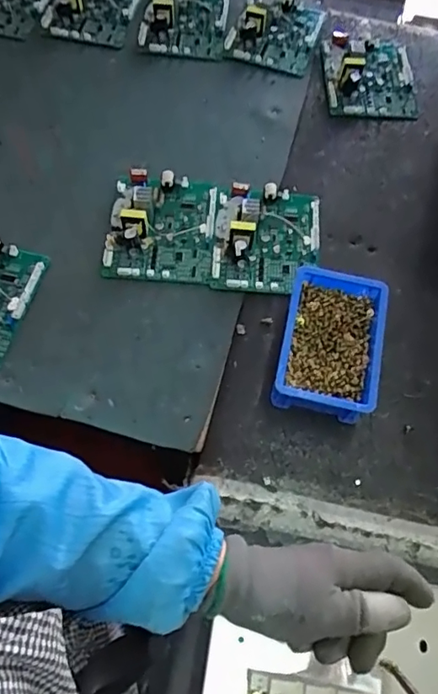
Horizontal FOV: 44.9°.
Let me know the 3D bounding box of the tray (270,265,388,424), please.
[{"bbox_3d":[0.115,-0.001,0.561,0.100,0.058,0.145,13,64,5],"label":"tray"}]

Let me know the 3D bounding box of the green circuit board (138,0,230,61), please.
[{"bbox_3d":[-0.048,-0.473,0.755,0.127,0.033,0.145,5,63,1],"label":"green circuit board"}]

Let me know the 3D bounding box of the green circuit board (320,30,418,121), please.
[{"bbox_3d":[0.217,-0.396,0.762,0.133,0.026,0.156,2,63,-1],"label":"green circuit board"}]

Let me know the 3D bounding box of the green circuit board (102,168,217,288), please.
[{"bbox_3d":[-0.069,-0.151,0.632,0.123,0.031,0.143,3,63,0],"label":"green circuit board"}]

